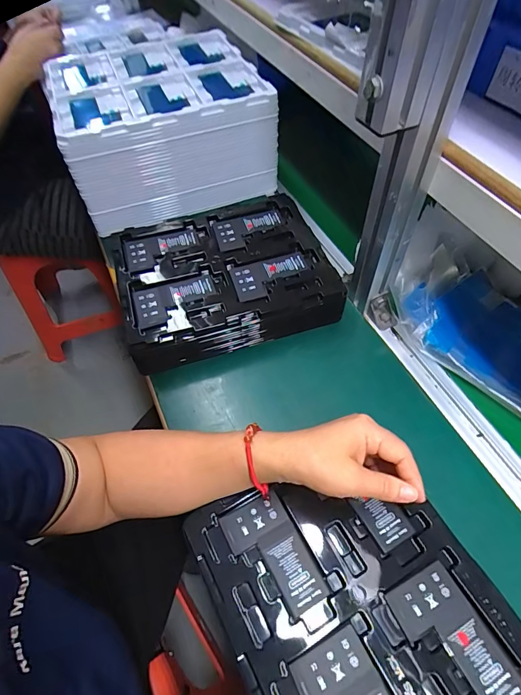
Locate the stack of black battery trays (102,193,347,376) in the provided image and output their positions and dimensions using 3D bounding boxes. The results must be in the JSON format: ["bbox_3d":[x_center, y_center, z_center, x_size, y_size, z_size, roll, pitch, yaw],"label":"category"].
[{"bbox_3d":[-0.054,-0.105,0.540,0.277,0.060,0.222,-15,57,-10],"label":"stack of black battery trays"}]

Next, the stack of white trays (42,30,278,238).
[{"bbox_3d":[-0.175,-0.404,0.678,0.315,0.158,0.310,-17,57,-11],"label":"stack of white trays"}]

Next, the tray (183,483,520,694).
[{"bbox_3d":[0.086,0.225,0.327,0.214,0.012,0.264,-25,59,-16],"label":"tray"}]

